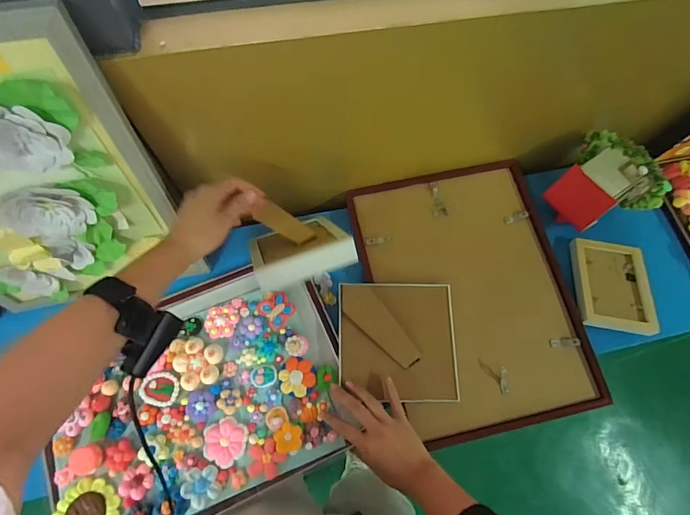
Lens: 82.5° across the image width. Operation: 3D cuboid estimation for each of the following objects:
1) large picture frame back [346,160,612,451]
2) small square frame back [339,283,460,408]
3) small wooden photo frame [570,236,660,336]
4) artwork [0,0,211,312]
[{"bbox_3d":[0.204,0.053,0.634,0.305,0.026,0.420,-11,74,-5],"label":"large picture frame back"},{"bbox_3d":[0.079,0.124,0.591,0.172,0.022,0.170,0,74,-2],"label":"small square frame back"},{"bbox_3d":[0.442,0.045,0.649,0.116,0.018,0.159,9,62,5],"label":"small wooden photo frame"},{"bbox_3d":[-0.360,-0.059,0.439,0.302,0.396,0.027,-12,58,-7],"label":"artwork"}]

